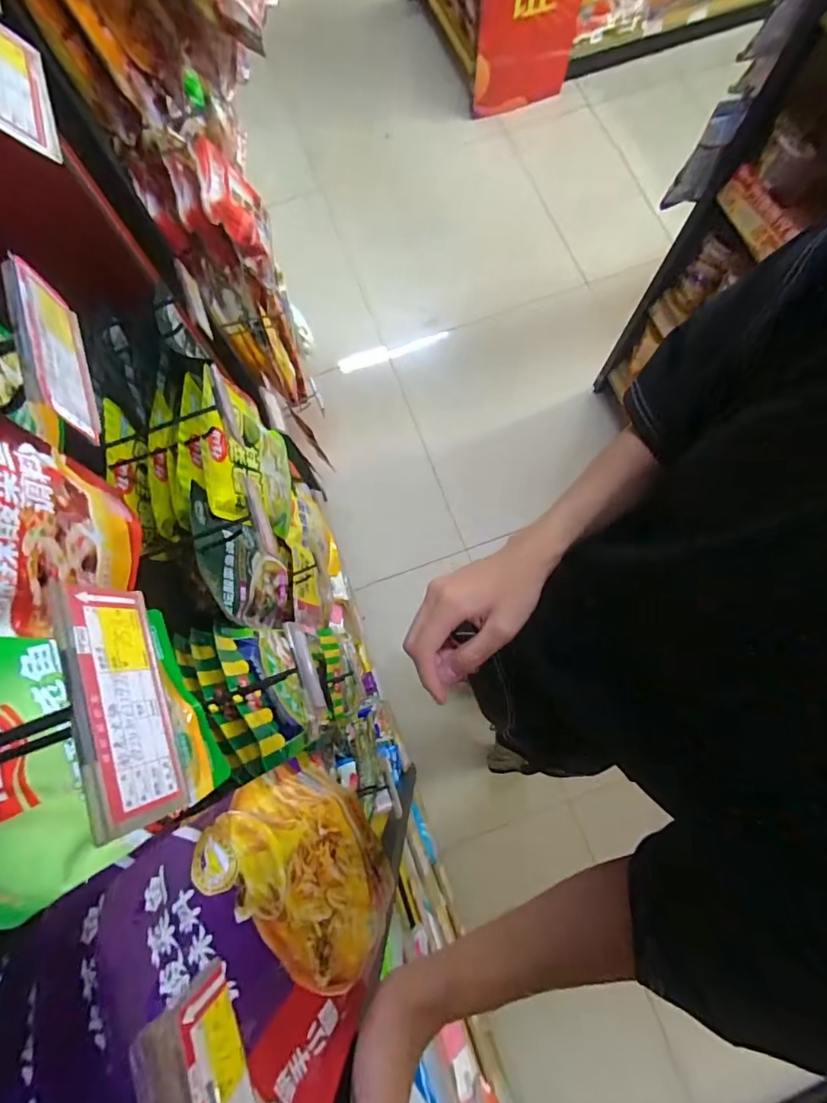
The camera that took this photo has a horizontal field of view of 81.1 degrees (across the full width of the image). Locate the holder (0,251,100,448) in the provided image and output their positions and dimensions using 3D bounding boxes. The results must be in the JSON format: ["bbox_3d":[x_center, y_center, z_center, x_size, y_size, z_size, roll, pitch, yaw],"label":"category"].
[{"bbox_3d":[-0.188,-0.104,0.253,0.010,0.048,0.088,-21,76,-4],"label":"holder"}]

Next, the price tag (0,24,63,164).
[{"bbox_3d":[-0.243,-0.285,0.291,0.006,0.045,0.099,-26,75,25],"label":"price tag"}]

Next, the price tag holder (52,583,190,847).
[{"bbox_3d":[-0.123,0.062,0.205,0.004,0.046,0.099,-26,73,12],"label":"price tag holder"}]

